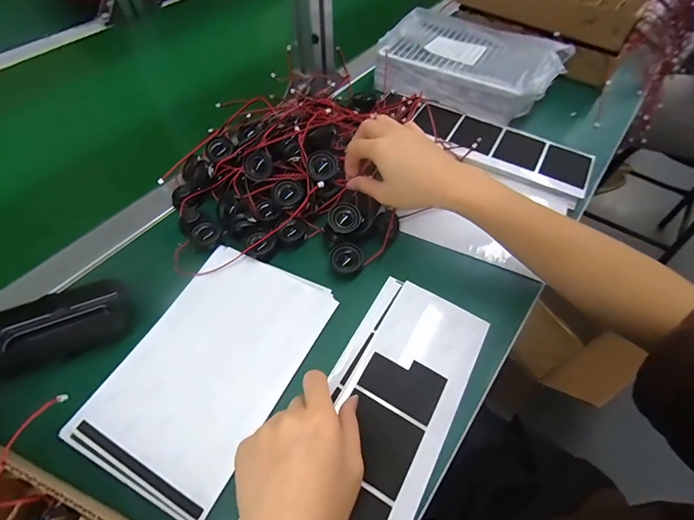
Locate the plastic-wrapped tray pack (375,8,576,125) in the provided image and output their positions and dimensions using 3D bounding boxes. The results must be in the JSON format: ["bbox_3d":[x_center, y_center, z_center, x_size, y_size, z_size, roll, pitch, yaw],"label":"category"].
[{"bbox_3d":[0.162,-0.260,0.482,0.222,0.068,0.153,25,59,15],"label":"plastic-wrapped tray pack"}]

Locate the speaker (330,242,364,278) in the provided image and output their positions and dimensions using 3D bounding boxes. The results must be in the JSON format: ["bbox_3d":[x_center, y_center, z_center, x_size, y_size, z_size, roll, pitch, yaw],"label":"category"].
[{"bbox_3d":[0.001,-0.001,0.335,0.025,0.014,0.032,-32,62,-20],"label":"speaker"}]

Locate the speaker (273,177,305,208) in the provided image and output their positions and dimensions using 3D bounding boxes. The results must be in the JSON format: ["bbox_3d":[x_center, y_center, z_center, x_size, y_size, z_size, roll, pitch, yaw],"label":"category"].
[{"bbox_3d":[-0.059,-0.067,0.362,0.030,0.010,0.029,9,80,0],"label":"speaker"}]

